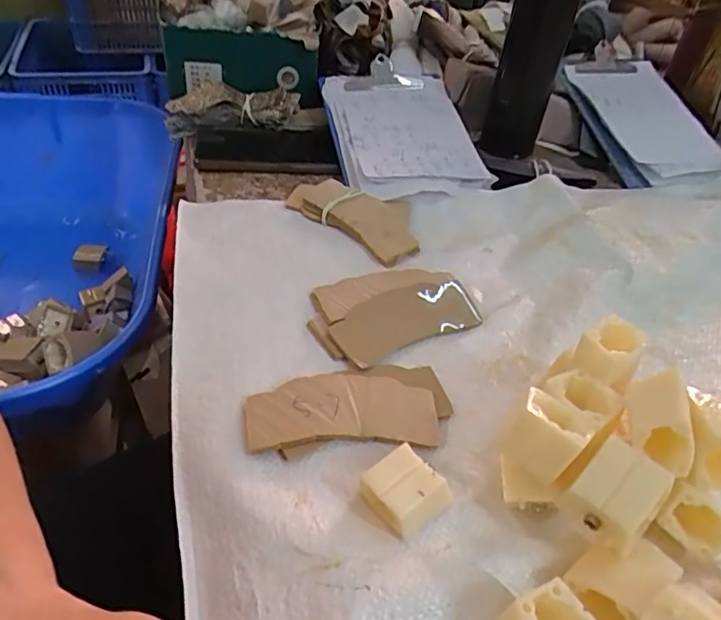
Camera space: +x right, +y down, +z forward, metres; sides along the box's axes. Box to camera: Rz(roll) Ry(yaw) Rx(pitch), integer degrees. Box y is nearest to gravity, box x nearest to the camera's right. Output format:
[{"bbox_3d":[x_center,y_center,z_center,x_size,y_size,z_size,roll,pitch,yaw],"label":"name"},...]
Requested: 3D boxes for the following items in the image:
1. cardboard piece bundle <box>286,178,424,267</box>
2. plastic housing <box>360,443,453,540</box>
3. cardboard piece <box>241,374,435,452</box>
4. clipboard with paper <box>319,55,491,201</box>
[{"bbox_3d":[0.001,-0.087,0.489,0.130,0.018,0.069,33,47,27],"label":"cardboard piece bundle"},{"bbox_3d":[0.024,0.095,0.282,0.030,0.023,0.038,-27,51,-33],"label":"plastic housing"},{"bbox_3d":[-0.011,0.060,0.329,0.111,0.009,0.050,-1,42,-10],"label":"cardboard piece"},{"bbox_3d":[0.043,-0.191,0.576,0.144,0.018,0.198,-5,54,-12],"label":"clipboard with paper"}]

